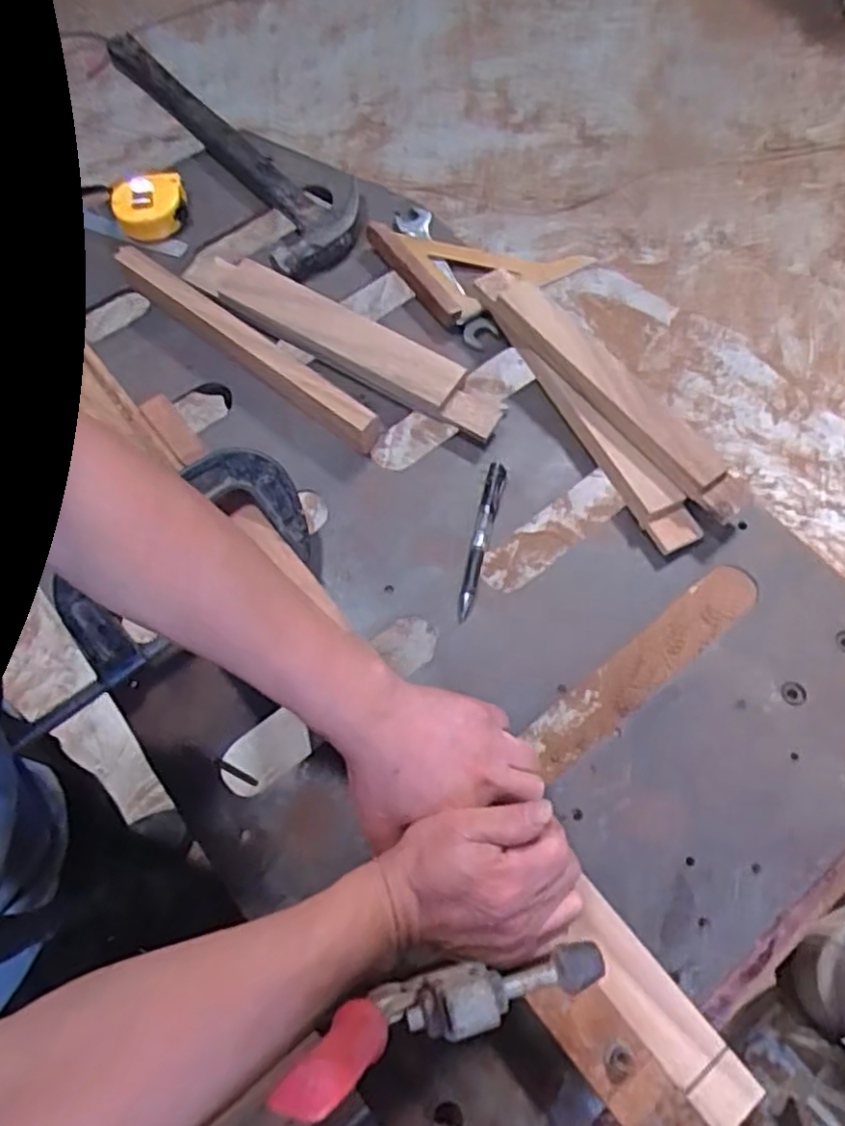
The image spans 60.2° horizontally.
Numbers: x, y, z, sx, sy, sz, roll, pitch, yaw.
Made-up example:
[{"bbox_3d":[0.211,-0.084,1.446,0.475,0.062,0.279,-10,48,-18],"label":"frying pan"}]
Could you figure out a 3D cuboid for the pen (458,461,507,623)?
[{"bbox_3d":[0.049,-0.019,0.596,0.015,0.013,0.135,13,68,5],"label":"pen"}]

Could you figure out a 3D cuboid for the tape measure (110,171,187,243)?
[{"bbox_3d":[-0.267,-0.351,0.716,0.069,0.028,0.061,-17,69,-7],"label":"tape measure"}]

